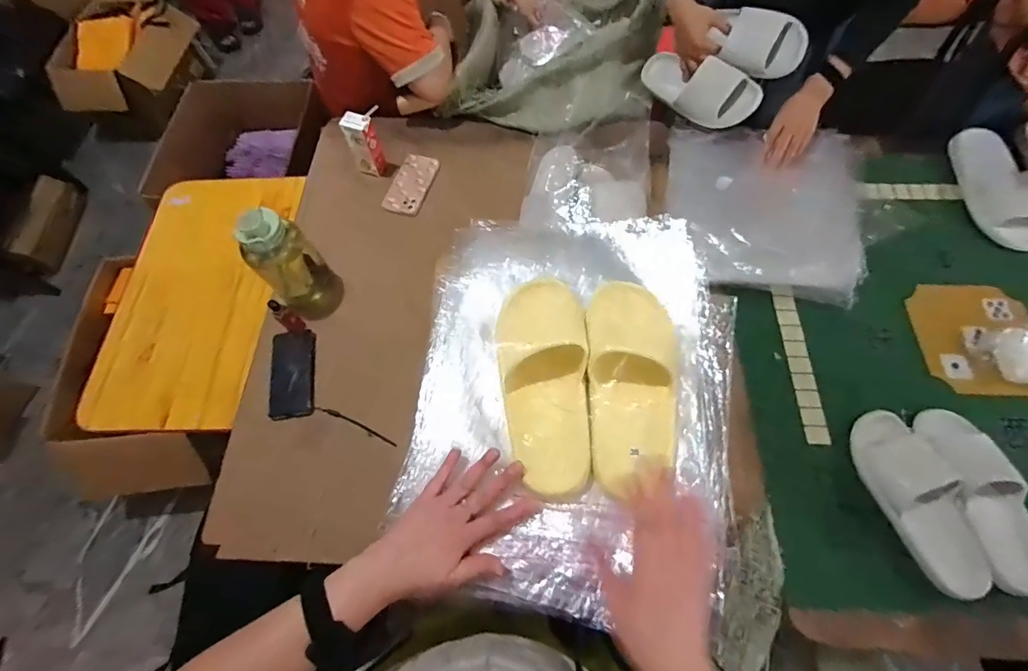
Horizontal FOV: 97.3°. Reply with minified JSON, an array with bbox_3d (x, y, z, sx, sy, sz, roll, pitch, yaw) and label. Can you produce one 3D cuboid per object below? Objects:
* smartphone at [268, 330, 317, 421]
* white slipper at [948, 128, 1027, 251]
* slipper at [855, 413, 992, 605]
[{"bbox_3d":[-0.408,0.071,0.837,0.075,0.014,0.163,-4,68,-12],"label":"smartphone"},{"bbox_3d":[1.035,-0.329,0.958,0.101,0.078,0.290,-7,66,0],"label":"white slipper"},{"bbox_3d":[0.629,0.252,0.694,0.106,0.066,0.274,-14,66,-3],"label":"slipper"}]

